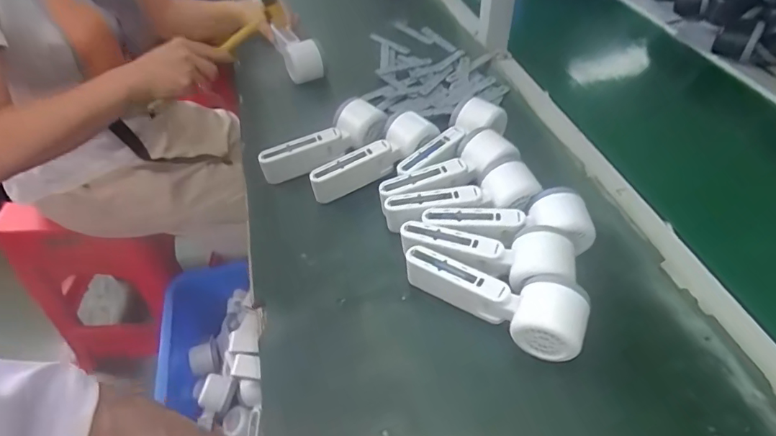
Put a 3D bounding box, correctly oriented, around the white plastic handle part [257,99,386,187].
[{"bbox_3d":[-0.081,-0.096,0.561,0.153,0.057,0.048,-18,50,-14],"label":"white plastic handle part"}]

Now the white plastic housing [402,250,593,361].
[{"bbox_3d":[0.090,0.071,0.413,0.163,0.056,0.055,17,50,16],"label":"white plastic housing"}]

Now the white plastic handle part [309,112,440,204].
[{"bbox_3d":[-0.016,-0.073,0.538,0.164,0.049,0.053,-32,53,-8],"label":"white plastic handle part"}]

